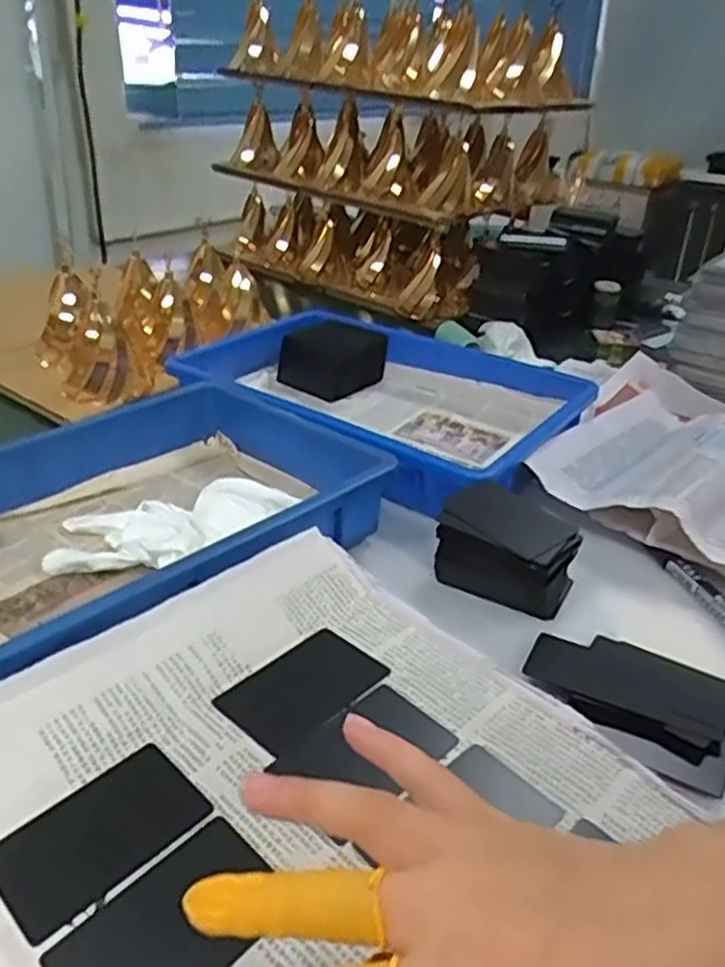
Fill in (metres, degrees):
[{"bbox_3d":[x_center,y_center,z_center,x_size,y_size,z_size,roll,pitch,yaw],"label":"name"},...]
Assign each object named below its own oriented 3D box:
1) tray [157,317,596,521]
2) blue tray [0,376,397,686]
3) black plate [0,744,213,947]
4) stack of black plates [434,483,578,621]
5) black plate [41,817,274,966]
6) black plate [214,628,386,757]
[{"bbox_3d":[0.013,-0.084,0.764,0.365,0.064,0.258,23,34,28],"label":"tray"},{"bbox_3d":[-0.181,0.036,0.539,0.253,0.074,0.380,25,37,30],"label":"blue tray"},{"bbox_3d":[-0.114,0.152,0.332,0.053,0.005,0.084,29,37,35],"label":"black plate"},{"bbox_3d":[0.107,0.047,0.547,0.089,0.061,0.070,27,38,33],"label":"stack of black plates"},{"bbox_3d":[-0.075,0.175,0.299,0.053,0.004,0.084,29,42,35],"label":"black plate"},{"bbox_3d":[-0.032,0.111,0.416,0.054,0.004,0.085,25,34,34],"label":"black plate"}]

